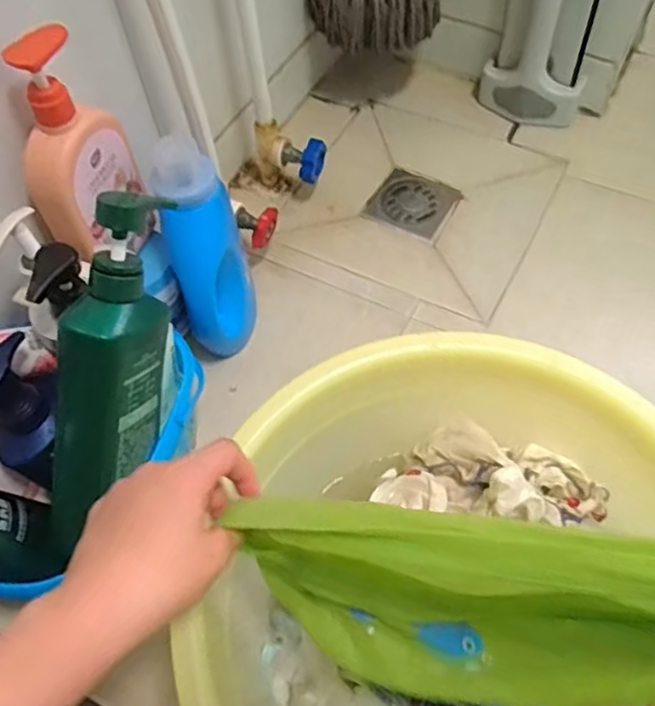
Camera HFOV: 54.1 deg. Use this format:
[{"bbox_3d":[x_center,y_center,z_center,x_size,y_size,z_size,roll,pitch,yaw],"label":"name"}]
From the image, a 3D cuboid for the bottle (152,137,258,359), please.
[{"bbox_3d":[-0.112,-0.083,0.635,0.067,0.241,0.096,-12,59,-4],"label":"bottle"}]

